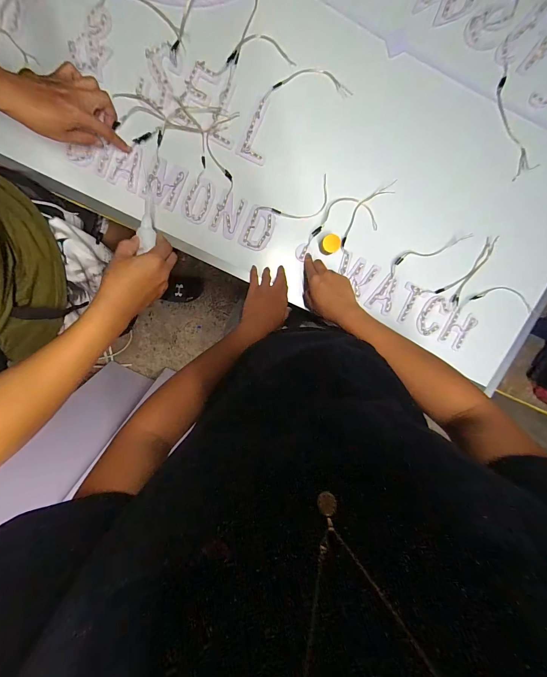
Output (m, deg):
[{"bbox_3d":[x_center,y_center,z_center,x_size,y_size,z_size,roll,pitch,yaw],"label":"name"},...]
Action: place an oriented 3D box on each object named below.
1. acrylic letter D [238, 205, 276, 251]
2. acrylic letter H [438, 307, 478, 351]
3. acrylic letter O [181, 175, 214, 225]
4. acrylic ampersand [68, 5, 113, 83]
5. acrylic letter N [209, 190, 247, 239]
[{"bbox_3d":[-0.029,-0.215,0.580,0.059,0.008,0.084,25,97,-6],"label":"acrylic letter D"},{"bbox_3d":[0.383,-0.019,0.617,0.051,0.014,0.079,25,97,-6],"label":"acrylic letter H"},{"bbox_3d":[-0.144,-0.265,0.568,0.054,0.004,0.085,16,98,-5],"label":"acrylic letter O"},{"bbox_3d":[-0.317,-0.522,0.519,0.065,0.006,0.104,20,97,-5],"label":"acrylic ampersand"},{"bbox_3d":[-0.088,-0.240,0.576,0.050,0.010,0.081,24,97,-6],"label":"acrylic letter N"}]

